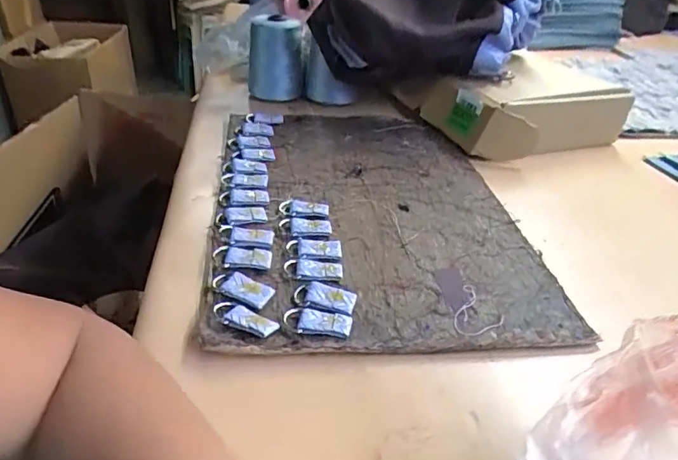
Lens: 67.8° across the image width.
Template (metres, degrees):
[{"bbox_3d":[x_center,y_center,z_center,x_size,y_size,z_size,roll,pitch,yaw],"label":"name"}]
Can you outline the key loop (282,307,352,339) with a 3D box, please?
[{"bbox_3d":[-0.016,0.067,0.366,0.049,0.005,0.025,7,35,4],"label":"key loop"}]

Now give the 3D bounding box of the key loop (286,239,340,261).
[{"bbox_3d":[-0.021,0.017,0.441,0.047,0.004,0.028,-1,35,-7],"label":"key loop"}]

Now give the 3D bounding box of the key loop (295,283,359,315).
[{"bbox_3d":[-0.012,0.052,0.388,0.047,0.005,0.027,11,36,10],"label":"key loop"}]

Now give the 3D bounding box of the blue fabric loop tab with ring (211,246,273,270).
[{"bbox_3d":[-0.081,0.023,0.424,0.047,0.009,0.024,1,35,-4],"label":"blue fabric loop tab with ring"}]

